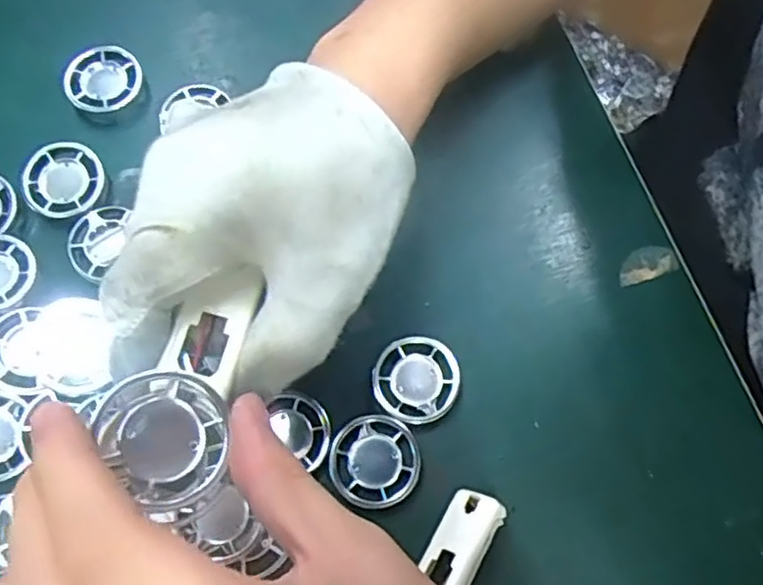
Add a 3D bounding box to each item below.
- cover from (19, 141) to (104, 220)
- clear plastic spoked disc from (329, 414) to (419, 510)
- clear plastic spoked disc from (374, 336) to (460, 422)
[{"bbox_3d":[-0.155,-0.055,0.332,0.037,0.011,0.036,0,74,1],"label":"cover"},{"bbox_3d":[-0.003,0.073,0.293,0.038,0.004,0.037,0,74,1],"label":"clear plastic spoked disc"},{"bbox_3d":[0.016,0.040,0.307,0.038,0.010,0.038,0,74,1],"label":"clear plastic spoked disc"}]

